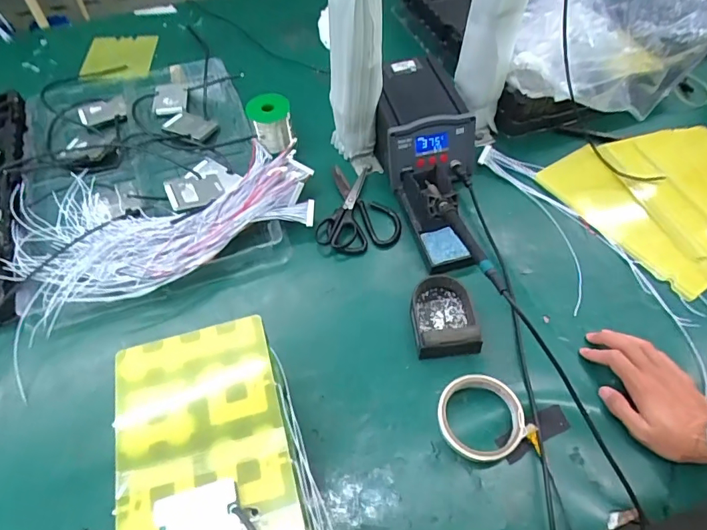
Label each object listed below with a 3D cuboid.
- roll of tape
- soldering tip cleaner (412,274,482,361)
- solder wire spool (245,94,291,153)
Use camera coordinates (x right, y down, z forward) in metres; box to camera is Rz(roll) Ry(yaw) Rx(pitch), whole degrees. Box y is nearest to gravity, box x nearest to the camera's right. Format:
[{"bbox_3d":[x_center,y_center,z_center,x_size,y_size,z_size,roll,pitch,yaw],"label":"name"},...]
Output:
[{"bbox_3d":[0.140,0.169,0.527,0.088,0.031,0.088,0,56,0],"label":"roll of tape"},{"bbox_3d":[0.113,0.060,0.598,0.077,0.035,0.106,-1,56,-1],"label":"soldering tip cleaner"},{"bbox_3d":[-0.136,-0.233,0.782,0.065,0.075,0.066,0,56,0],"label":"solder wire spool"}]

